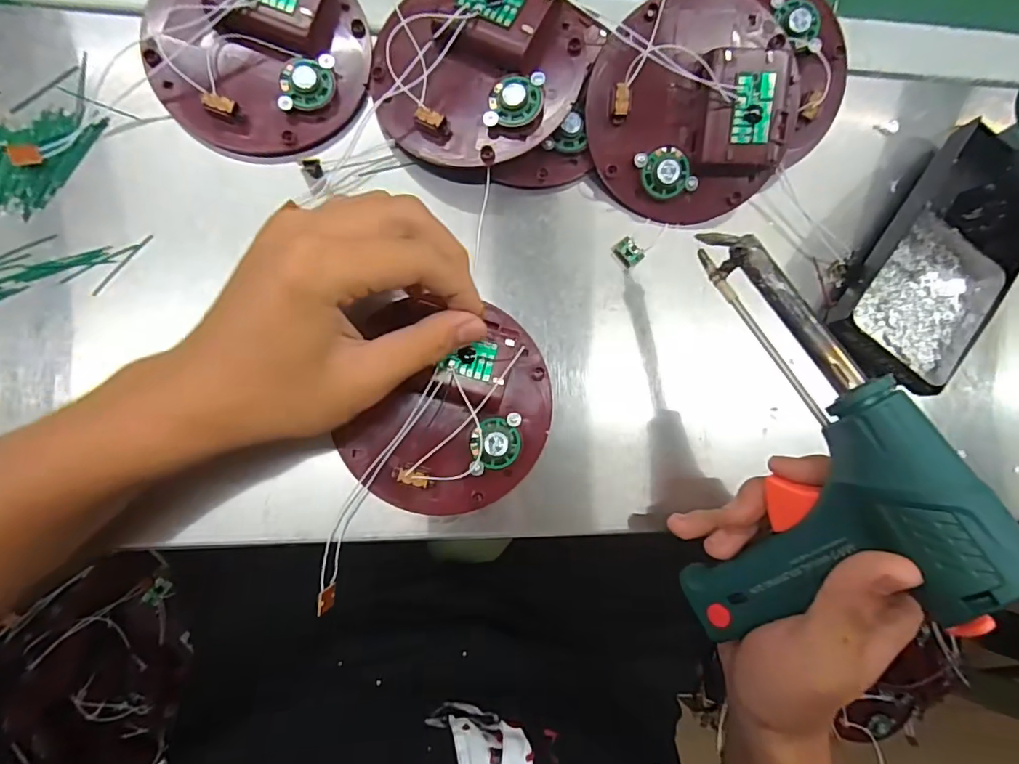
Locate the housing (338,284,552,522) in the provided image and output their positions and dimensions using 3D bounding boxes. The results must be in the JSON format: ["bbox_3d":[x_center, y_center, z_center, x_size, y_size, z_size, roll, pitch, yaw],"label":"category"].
[{"bbox_3d":[-0.034,0.013,0.287,0.113,0.029,0.115,1,84,-6],"label":"housing"}]

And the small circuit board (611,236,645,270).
[{"bbox_3d":[0.072,-0.079,0.314,0.013,0.009,0.017,-40,91,-8],"label":"small circuit board"}]

